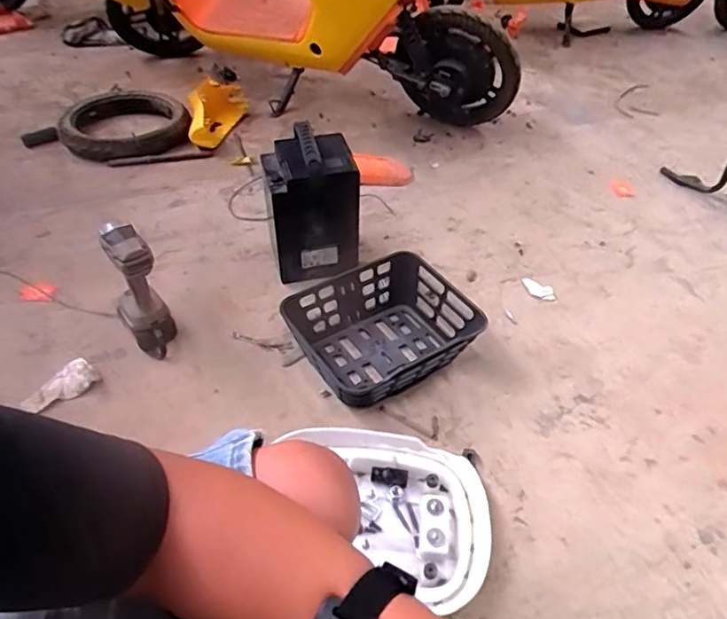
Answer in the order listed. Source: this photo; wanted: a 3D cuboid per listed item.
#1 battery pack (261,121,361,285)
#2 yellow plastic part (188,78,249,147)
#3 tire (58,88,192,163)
[{"bbox_3d":[-0.113,-0.212,1.201,0.181,0.299,0.146,-9,46,-12],"label":"battery pack"},{"bbox_3d":[-0.407,-0.574,1.597,0.075,0.136,0.282,9,45,6],"label":"yellow plastic part"},{"bbox_3d":[-0.664,-0.515,1.572,0.326,0.065,0.340,-20,49,-21],"label":"tire"}]

